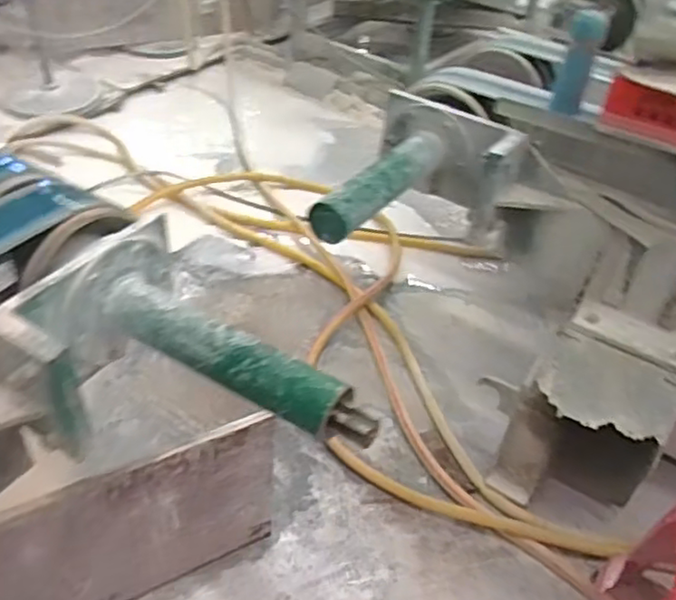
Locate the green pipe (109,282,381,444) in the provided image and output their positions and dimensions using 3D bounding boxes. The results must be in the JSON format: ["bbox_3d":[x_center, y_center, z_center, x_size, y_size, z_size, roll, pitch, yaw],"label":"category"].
[{"bbox_3d":[-0.153,0.085,0.967,0.469,0.070,0.075,29,49,17],"label":"green pipe"}]

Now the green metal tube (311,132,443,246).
[{"bbox_3d":[0.096,-0.236,1.362,0.101,0.080,0.425,33,50,21],"label":"green metal tube"}]

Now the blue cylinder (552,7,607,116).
[{"bbox_3d":[0.483,-0.476,1.338,0.064,0.196,0.057,14,21,8],"label":"blue cylinder"}]

